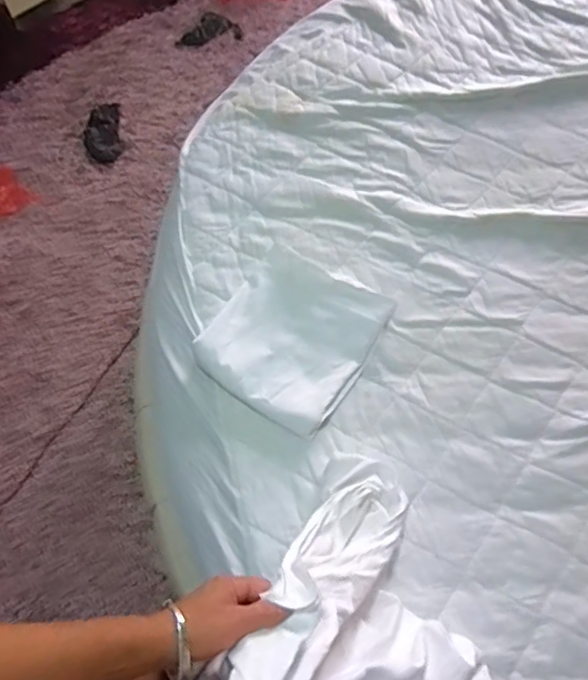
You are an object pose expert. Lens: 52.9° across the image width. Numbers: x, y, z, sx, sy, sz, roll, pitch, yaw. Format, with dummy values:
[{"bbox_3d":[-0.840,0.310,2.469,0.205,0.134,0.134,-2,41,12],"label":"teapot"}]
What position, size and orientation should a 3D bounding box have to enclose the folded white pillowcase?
[{"bbox_3d":[0.000,-0.008,0.951,0.239,0.033,0.258,30,70,15],"label":"folded white pillowcase"}]

